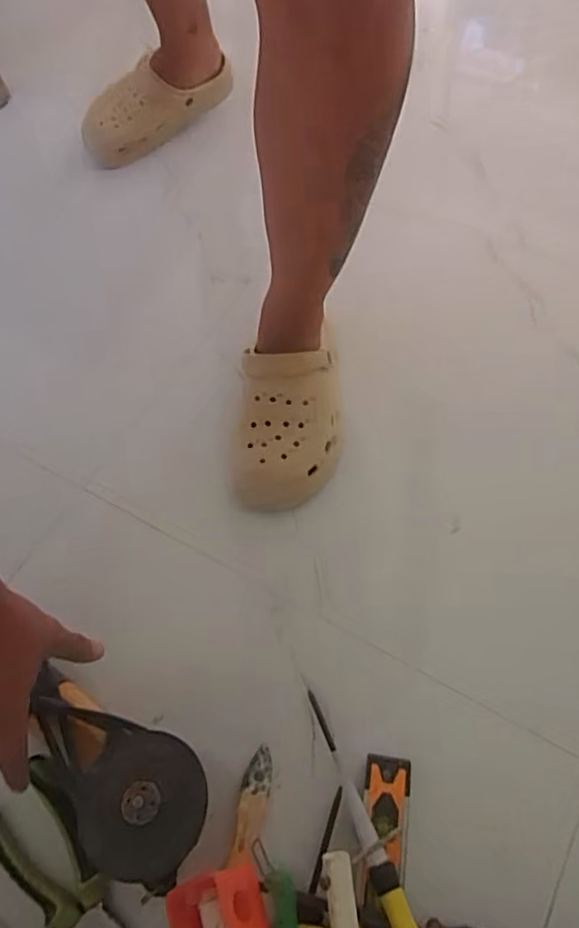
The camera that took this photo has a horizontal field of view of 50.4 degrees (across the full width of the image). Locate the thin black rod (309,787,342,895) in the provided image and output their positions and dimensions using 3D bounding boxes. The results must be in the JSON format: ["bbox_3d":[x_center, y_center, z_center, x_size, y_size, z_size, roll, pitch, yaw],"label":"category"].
[{"bbox_3d":[0.031,0.319,0.522,0.006,0.010,0.081,16,63,11],"label":"thin black rod"}]

